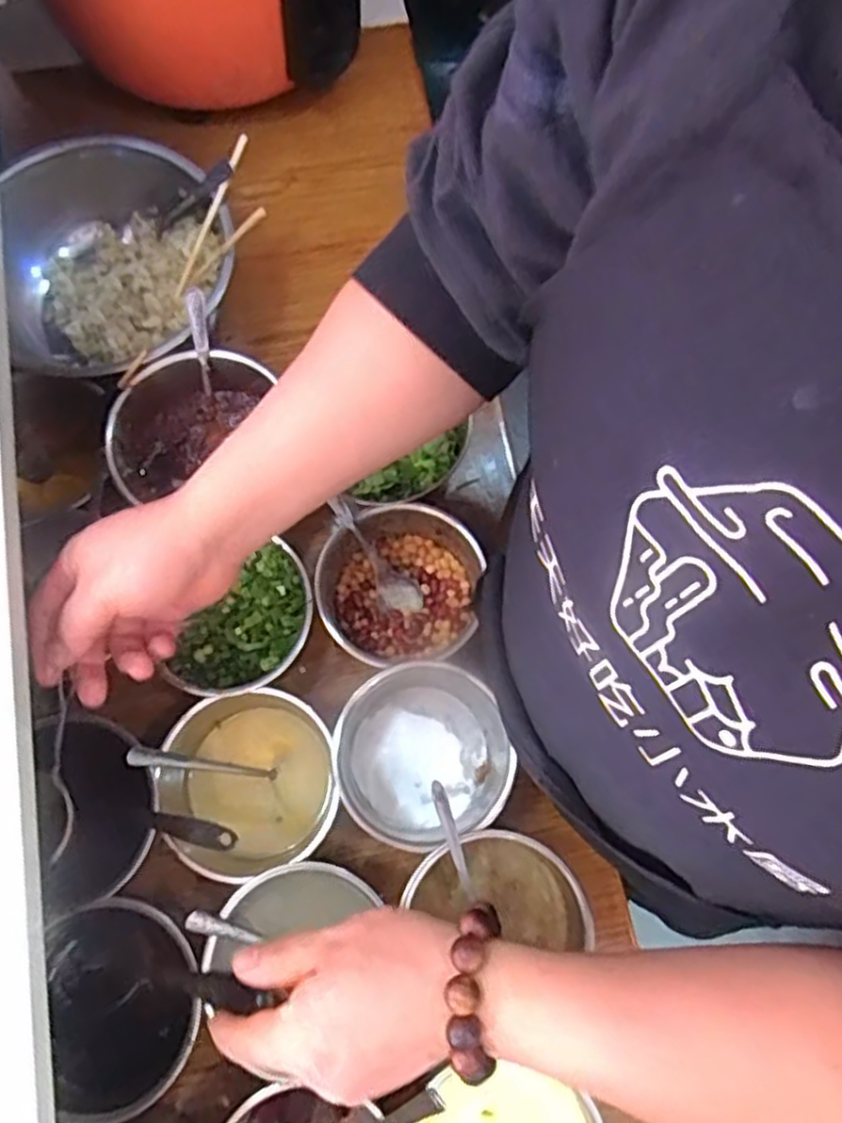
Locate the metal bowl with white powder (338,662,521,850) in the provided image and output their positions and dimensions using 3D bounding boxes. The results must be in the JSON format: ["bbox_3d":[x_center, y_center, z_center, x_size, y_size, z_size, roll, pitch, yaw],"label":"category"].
[{"bbox_3d":[0.002,0.150,0.586,0.130,0.097,0.128,0,74,-2],"label":"metal bowl with white powder"}]

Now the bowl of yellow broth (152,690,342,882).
[{"bbox_3d":[-0.128,0.169,0.574,0.129,0.067,0.128,0,74,-2],"label":"bowl of yellow broth"}]

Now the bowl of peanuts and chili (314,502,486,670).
[{"bbox_3d":[-0.017,0.022,0.618,0.127,0.071,0.123,0,74,-2],"label":"bowl of peanuts and chili"}]

